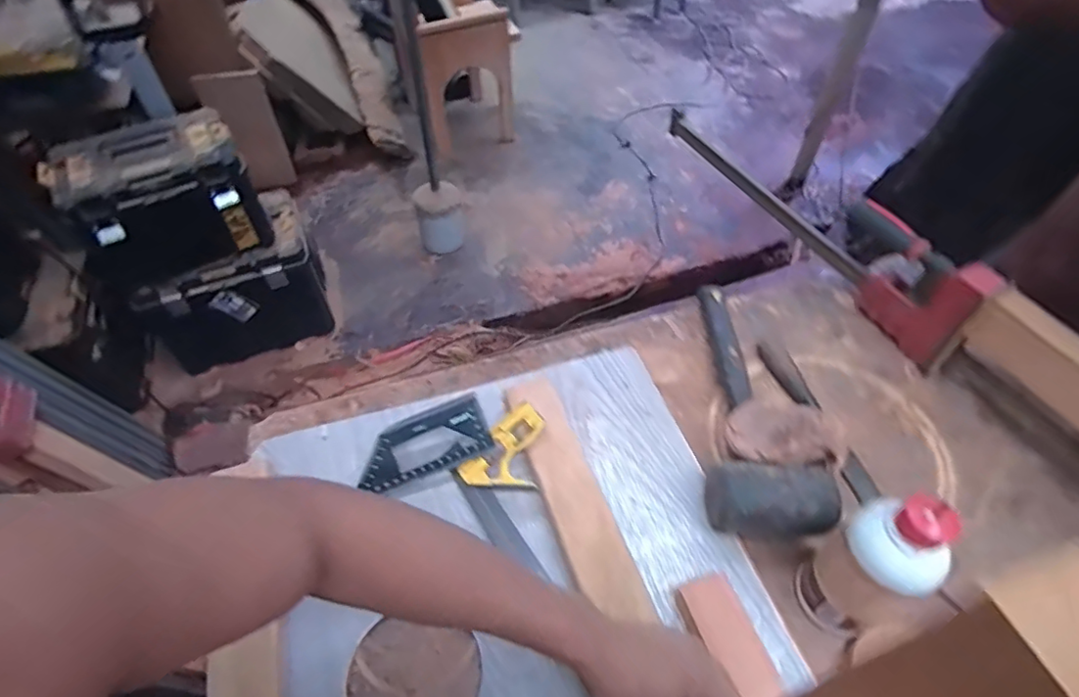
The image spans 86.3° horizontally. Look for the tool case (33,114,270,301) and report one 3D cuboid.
[{"bbox_3d":[-1.025,-0.404,1.584,0.434,0.308,0.327,-27,55,-20],"label":"tool case"}]

